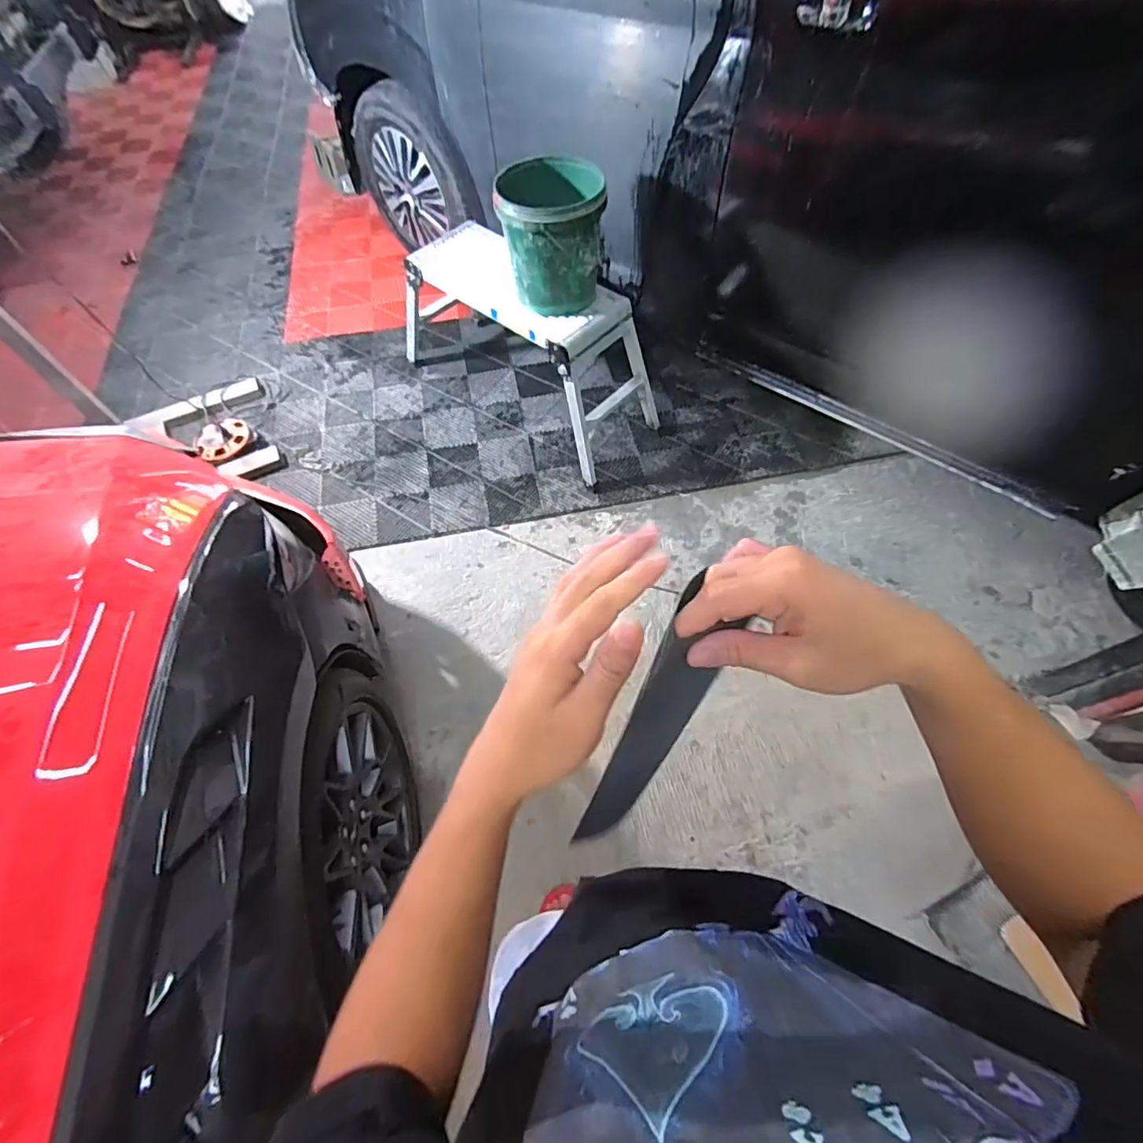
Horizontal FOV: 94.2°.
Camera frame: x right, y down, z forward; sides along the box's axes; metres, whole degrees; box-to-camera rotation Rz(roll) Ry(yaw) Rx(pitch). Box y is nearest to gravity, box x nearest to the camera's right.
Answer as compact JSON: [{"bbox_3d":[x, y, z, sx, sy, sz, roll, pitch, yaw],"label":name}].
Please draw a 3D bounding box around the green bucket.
[{"bbox_3d":[-0.054,-0.973,1.562,0.296,0.313,0.264,-1,60,1],"label":"green bucket"}]

